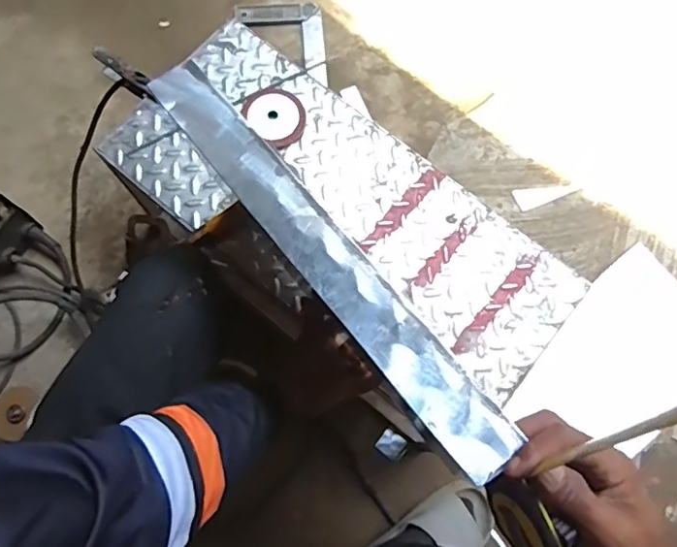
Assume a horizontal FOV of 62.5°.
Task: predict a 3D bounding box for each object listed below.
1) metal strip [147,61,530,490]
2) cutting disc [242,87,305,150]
[{"bbox_3d":[-0.020,-0.026,0.457,0.051,0.009,0.432,-38,72,-8],"label":"metal strip"},{"bbox_3d":[-0.091,-0.232,0.823,0.085,0.008,0.097,-40,80,-21],"label":"cutting disc"}]

